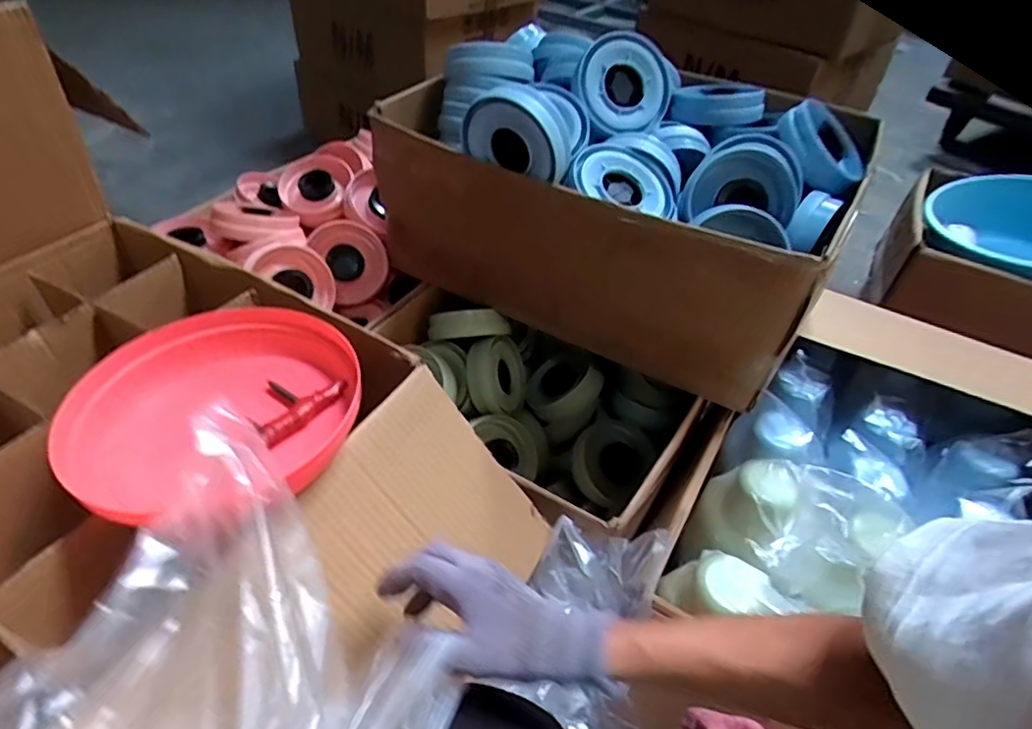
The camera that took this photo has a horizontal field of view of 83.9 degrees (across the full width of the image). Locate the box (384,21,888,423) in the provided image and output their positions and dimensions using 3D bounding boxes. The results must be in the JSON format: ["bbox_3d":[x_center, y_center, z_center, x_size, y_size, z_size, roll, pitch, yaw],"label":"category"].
[{"bbox_3d":[0.164,-0.281,0.889,0.606,0.301,0.474,26,47,19],"label":"box"}]

